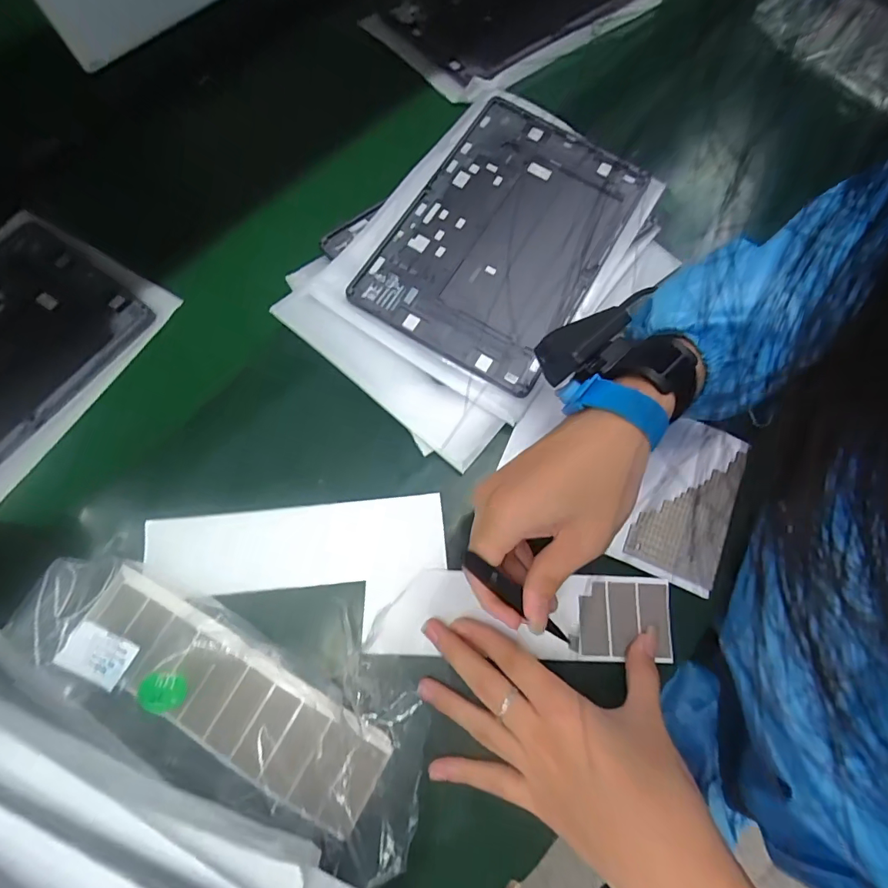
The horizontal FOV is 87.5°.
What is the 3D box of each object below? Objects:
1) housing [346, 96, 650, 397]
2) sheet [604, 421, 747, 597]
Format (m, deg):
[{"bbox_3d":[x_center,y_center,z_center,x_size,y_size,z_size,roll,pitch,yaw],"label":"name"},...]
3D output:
[{"bbox_3d":[0.048,-0.173,0.381,0.162,0.011,0.227,29,73,9],"label":"housing"},{"bbox_3d":[0.179,0.043,0.347,0.069,0.007,0.121,24,73,7],"label":"sheet"}]

